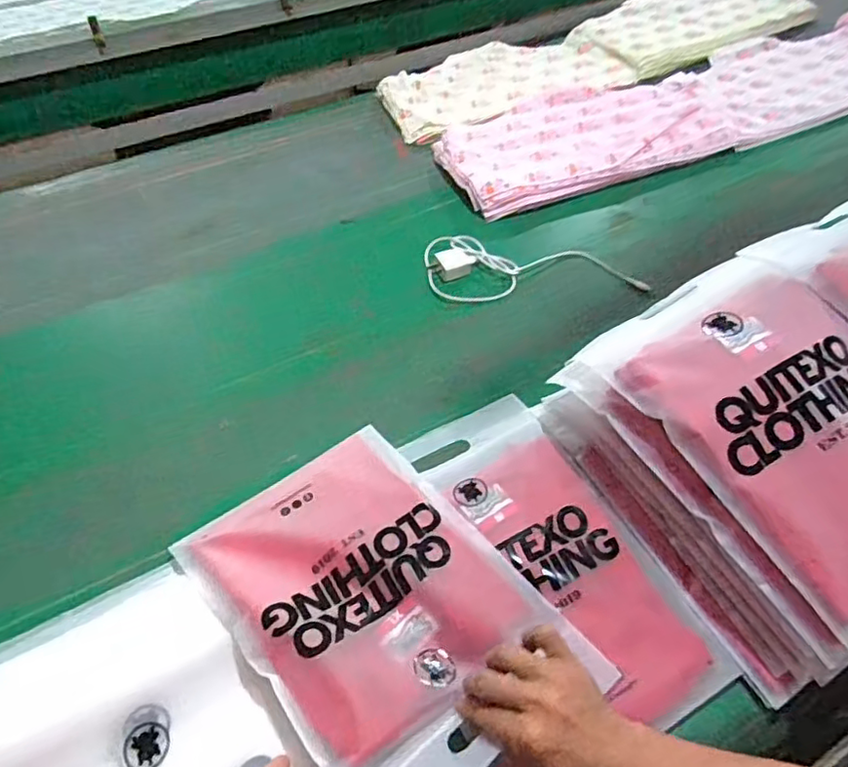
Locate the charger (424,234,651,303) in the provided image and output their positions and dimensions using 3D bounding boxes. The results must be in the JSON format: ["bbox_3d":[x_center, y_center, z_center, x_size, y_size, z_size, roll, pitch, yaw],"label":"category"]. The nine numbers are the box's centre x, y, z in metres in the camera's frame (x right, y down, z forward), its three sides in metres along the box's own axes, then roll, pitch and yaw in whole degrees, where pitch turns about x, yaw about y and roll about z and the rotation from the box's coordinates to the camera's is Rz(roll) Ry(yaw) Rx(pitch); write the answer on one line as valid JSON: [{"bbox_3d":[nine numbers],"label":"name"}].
[{"bbox_3d":[0.150,-0.161,0.871,0.293,0.036,0.138,-4,51,-3],"label":"charger"}]

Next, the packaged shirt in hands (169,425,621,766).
[{"bbox_3d":[-0.044,0.189,0.560,0.231,0.038,0.344,-29,50,-27],"label":"packaged shirt in hands"}]

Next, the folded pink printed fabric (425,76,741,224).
[{"bbox_3d":[0.289,-0.425,1.054,0.548,0.062,0.272,-23,55,-17],"label":"folded pink printed fabric"}]

